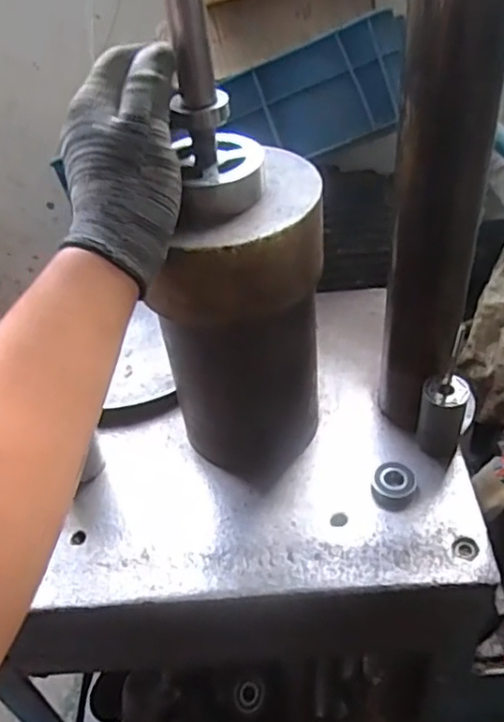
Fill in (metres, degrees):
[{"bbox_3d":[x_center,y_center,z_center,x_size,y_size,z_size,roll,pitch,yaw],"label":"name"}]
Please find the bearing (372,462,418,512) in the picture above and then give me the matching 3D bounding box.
[{"bbox_3d":[0.124,0.108,0.554,0.037,0.016,0.042,11,45,19],"label":"bearing"}]

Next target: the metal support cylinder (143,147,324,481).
[{"bbox_3d":[-0.006,-0.020,0.533,0.133,0.254,0.115,-4,42,4],"label":"metal support cylinder"}]

